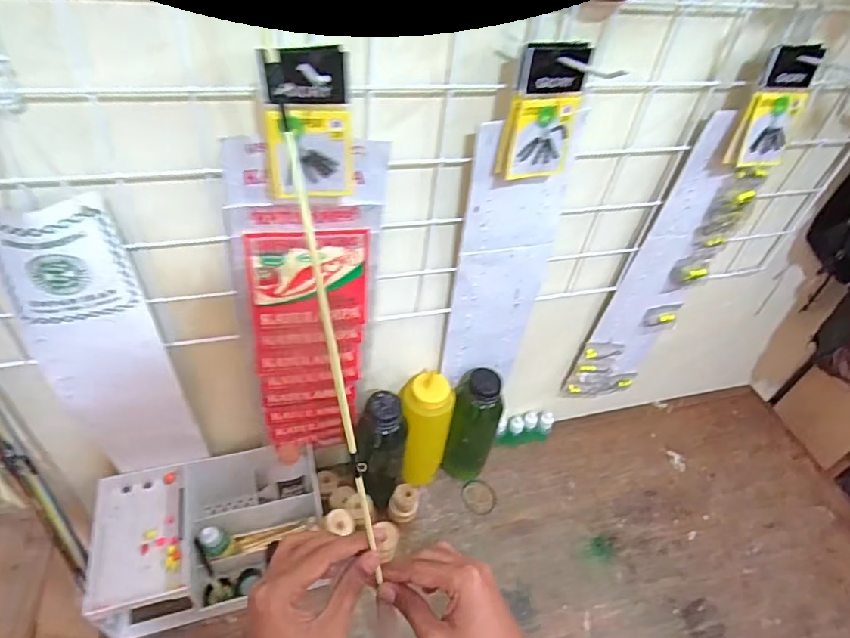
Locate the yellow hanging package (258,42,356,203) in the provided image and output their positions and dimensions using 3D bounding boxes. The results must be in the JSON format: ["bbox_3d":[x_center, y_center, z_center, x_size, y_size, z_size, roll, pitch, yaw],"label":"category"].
[{"bbox_3d":[-0.074,-0.121,0.340,0.054,0.094,0.012,-2,47,-9],"label":"yellow hanging package"}]

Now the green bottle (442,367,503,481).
[{"bbox_3d":[0.060,0.145,0.690,0.062,0.189,0.057,17,47,9],"label":"green bottle"}]

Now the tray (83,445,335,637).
[{"bbox_3d":[-0.239,0.246,0.622,0.231,0.111,0.163,-7,48,-14],"label":"tray"}]

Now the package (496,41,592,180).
[{"bbox_3d":[0.089,-0.153,0.398,0.059,0.096,0.014,-10,42,-17],"label":"package"}]

